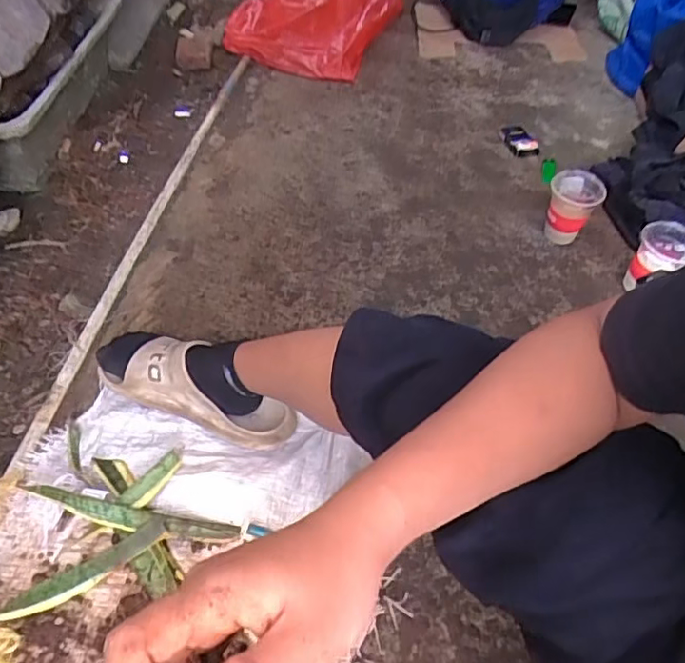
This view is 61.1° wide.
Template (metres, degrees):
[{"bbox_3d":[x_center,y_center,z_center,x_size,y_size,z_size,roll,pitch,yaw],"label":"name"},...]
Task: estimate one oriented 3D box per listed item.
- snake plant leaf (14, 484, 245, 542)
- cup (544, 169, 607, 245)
[{"bbox_3d":[-0.259,0.222,0.707,0.263,0.033,0.032,7,50,3],"label":"snake plant leaf"},{"bbox_3d":[0.426,-0.233,1.091,0.089,0.113,0.091,10,50,5],"label":"cup"}]

